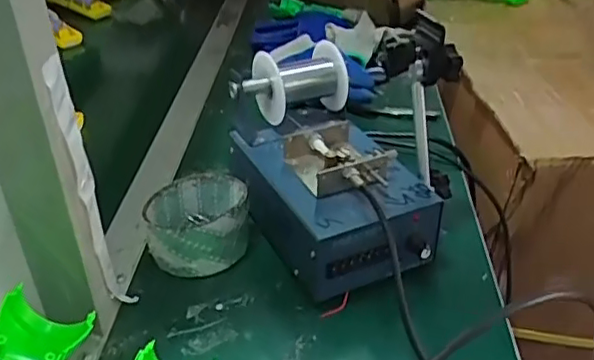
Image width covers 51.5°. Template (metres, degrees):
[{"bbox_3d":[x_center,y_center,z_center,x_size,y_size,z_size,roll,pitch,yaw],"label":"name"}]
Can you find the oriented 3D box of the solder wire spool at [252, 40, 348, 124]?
[{"bbox_3d":[0.001,-0.092,0.568,0.072,0.057,0.069,-13,35,-27],"label":"solder wire spool"}]

